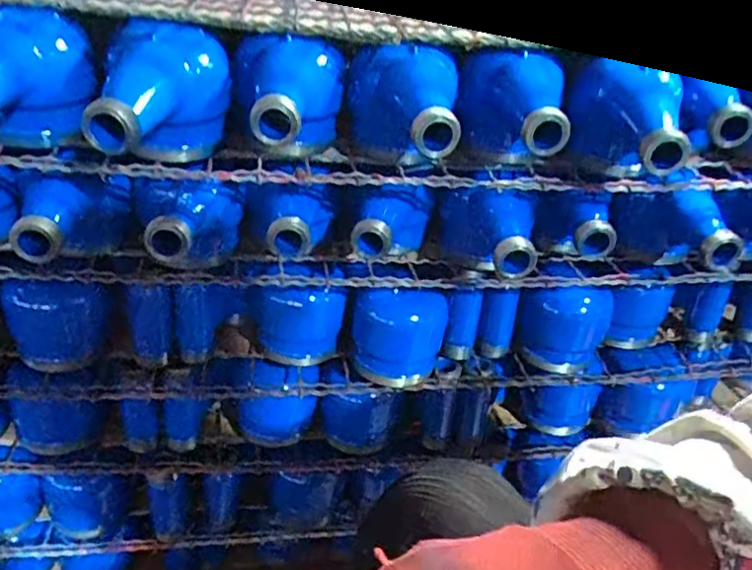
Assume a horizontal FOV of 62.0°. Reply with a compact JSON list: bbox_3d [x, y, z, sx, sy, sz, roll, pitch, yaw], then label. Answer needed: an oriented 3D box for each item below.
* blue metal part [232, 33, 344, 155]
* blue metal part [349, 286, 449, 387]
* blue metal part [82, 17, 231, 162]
[{"bbox_3d":[-0.058,-0.122,0.430,0.080,0.084,0.094,1,30,-9],"label":"blue metal part"},{"bbox_3d":[0.024,0.033,0.580,0.080,0.087,0.081,13,31,11],"label":"blue metal part"},{"bbox_3d":[-0.136,-0.119,0.404,0.077,0.094,0.099,1,30,-10],"label":"blue metal part"}]

